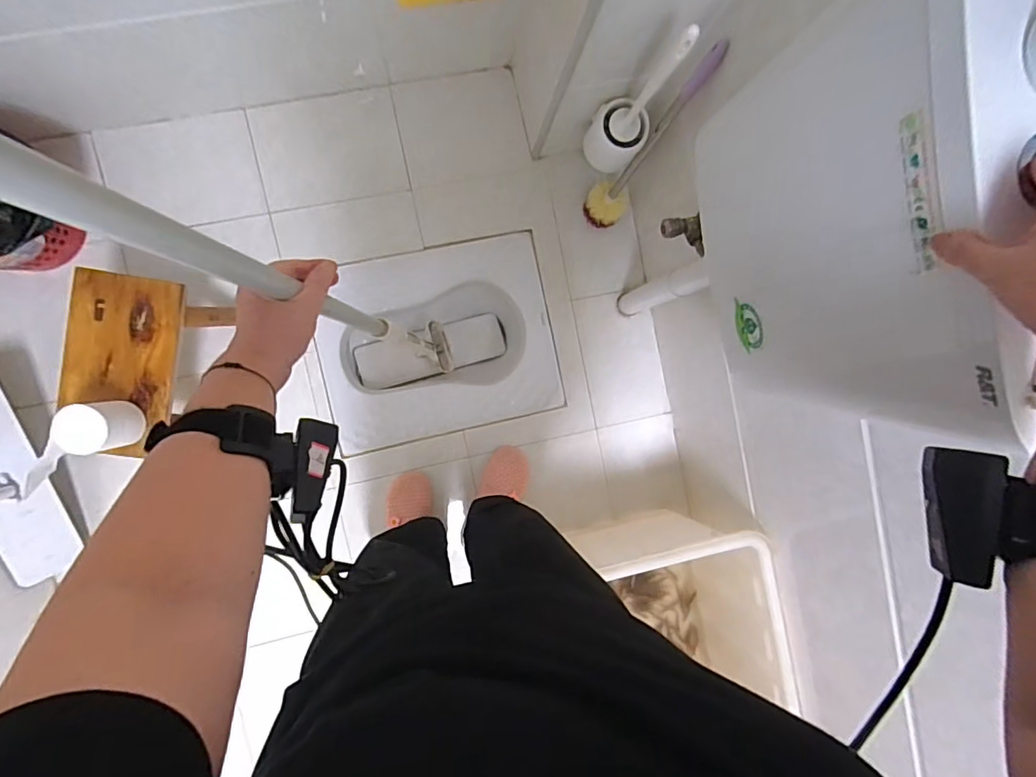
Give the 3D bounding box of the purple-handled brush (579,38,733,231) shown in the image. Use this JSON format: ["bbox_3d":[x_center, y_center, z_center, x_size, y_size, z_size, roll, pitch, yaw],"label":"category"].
[{"bbox_3d":[0.236,-0.415,0.964,0.094,0.459,0.141,40,88,-8],"label":"purple-handled brush"}]

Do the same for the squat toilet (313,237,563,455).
[{"bbox_3d":[-0.188,-0.107,1.246,0.516,0.172,0.410,-12,95,-7],"label":"squat toilet"}]

